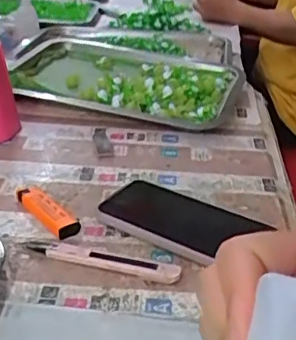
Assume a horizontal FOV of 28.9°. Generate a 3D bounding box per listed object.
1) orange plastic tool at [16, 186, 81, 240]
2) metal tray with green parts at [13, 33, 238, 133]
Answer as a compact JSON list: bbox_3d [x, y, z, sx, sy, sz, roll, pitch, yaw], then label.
[{"bbox_3d":[-0.093,0.036,0.530,0.022,0.012,0.080,-19,35,-35],"label":"orange plastic tool"},{"bbox_3d":[-0.021,-0.133,0.810,0.292,0.049,0.256,6,28,7],"label":"metal tray with green parts"}]

